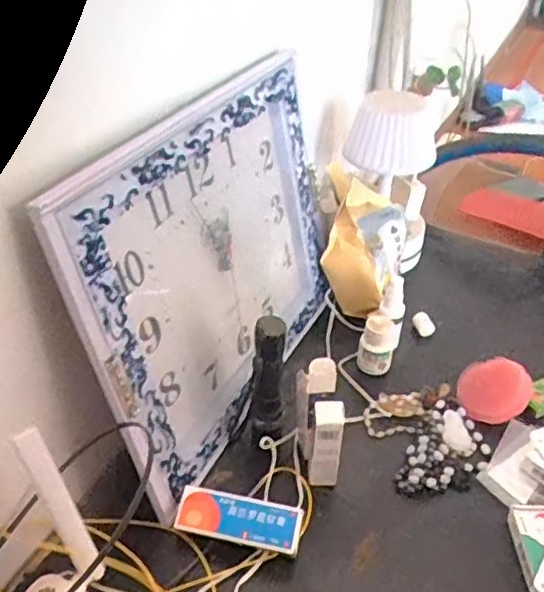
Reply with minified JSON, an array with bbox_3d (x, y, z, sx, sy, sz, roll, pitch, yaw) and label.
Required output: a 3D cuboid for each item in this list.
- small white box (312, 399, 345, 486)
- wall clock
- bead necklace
[{"bbox_3d":[0.051,0.139,0.575,0.026,0.097,0.028,4,39,4],"label":"small white box"},{"bbox_3d":[-0.044,-0.034,0.597,0.031,0.306,0.363,7,37,28],"label":"wall clock"},{"bbox_3d":[0.176,0.158,0.619,0.066,0.020,0.117,24,44,26],"label":"bead necklace"}]

